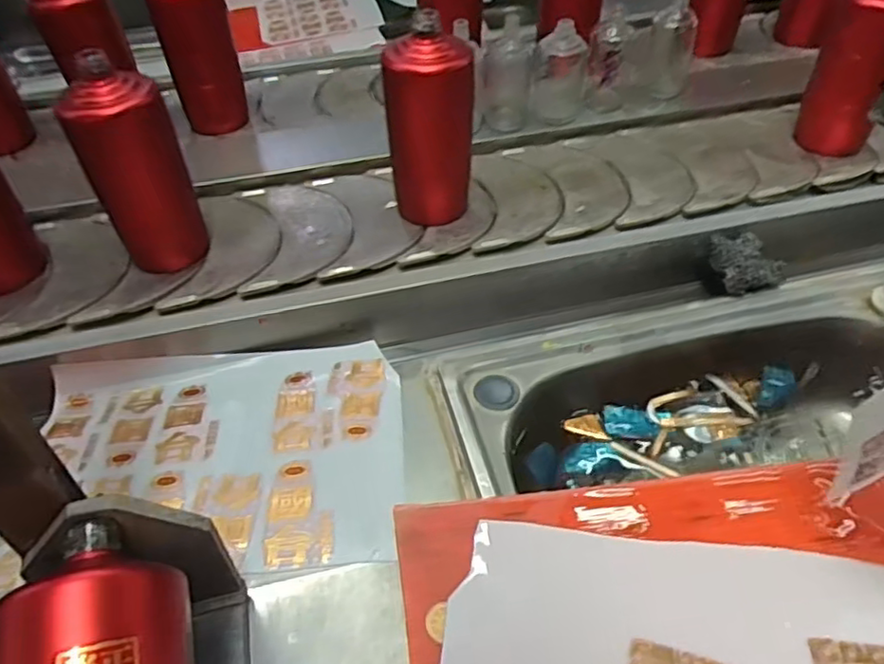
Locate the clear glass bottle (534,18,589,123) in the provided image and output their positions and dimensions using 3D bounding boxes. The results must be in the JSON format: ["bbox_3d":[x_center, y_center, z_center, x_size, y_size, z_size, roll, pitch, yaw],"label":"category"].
[{"bbox_3d":[0.141,-0.308,0.769,0.060,0.111,0.059,6,47,8],"label":"clear glass bottle"}]

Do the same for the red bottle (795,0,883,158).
[{"bbox_3d":[0.446,-0.283,0.691,0.083,0.176,0.077,23,52,22],"label":"red bottle"}]

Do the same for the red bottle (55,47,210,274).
[{"bbox_3d":[-0.270,-0.140,0.578,0.075,0.179,0.067,-13,48,-10],"label":"red bottle"}]

